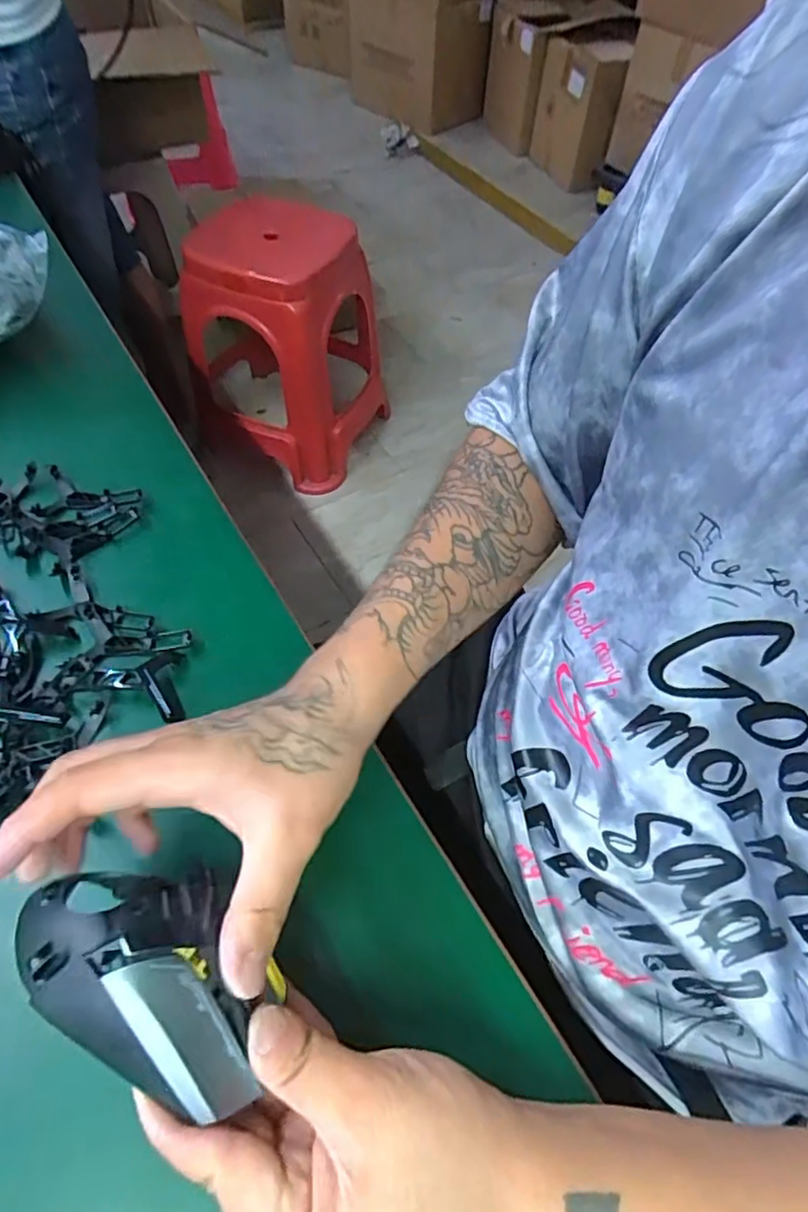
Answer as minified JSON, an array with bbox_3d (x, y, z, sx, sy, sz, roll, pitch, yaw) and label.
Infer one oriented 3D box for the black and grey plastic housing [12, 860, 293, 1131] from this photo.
[{"bbox_3d":[-0.100,0.143,0.256,0.106,0.039,0.074,20,57,10],"label":"black and grey plastic housing"}]

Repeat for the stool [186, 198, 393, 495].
[{"bbox_3d":[-0.259,-0.551,1.396,0.323,0.499,0.329,27,59,14],"label":"stool"}]

